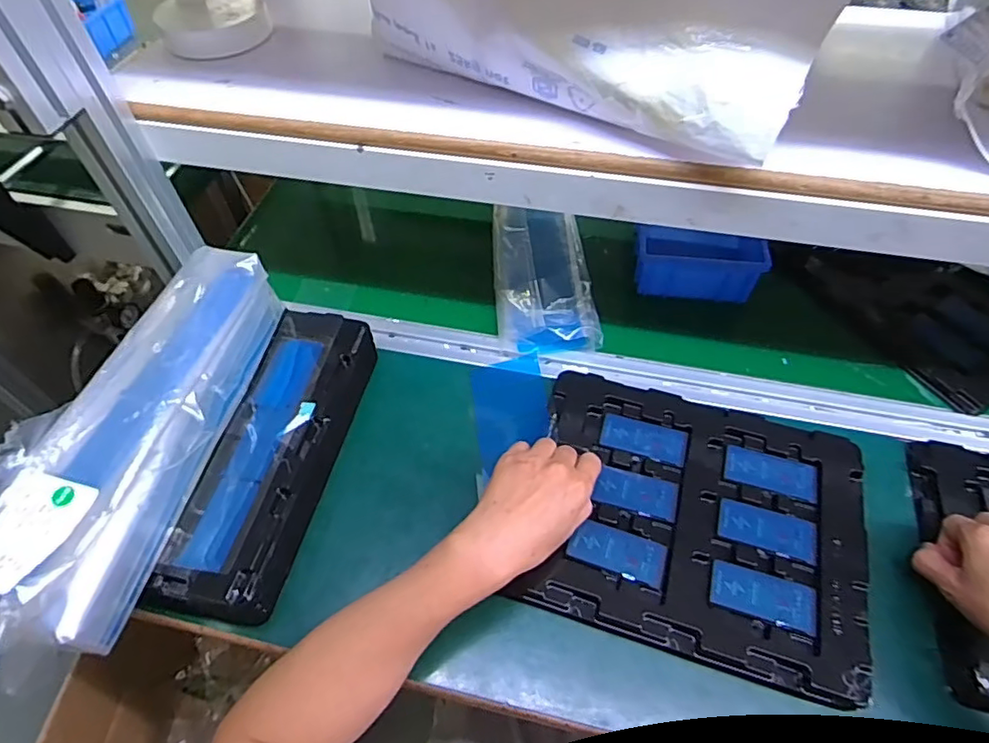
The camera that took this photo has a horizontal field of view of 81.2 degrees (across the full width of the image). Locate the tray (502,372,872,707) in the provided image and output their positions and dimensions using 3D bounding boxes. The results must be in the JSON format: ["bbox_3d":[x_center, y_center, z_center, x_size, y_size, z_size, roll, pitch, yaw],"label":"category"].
[{"bbox_3d":[0.165,0.119,0.481,0.262,0.015,0.216,15,55,12],"label":"tray"}]

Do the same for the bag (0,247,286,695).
[{"bbox_3d":[-0.291,0.048,0.455,0.108,0.070,0.342,8,54,7],"label":"bag"}]

